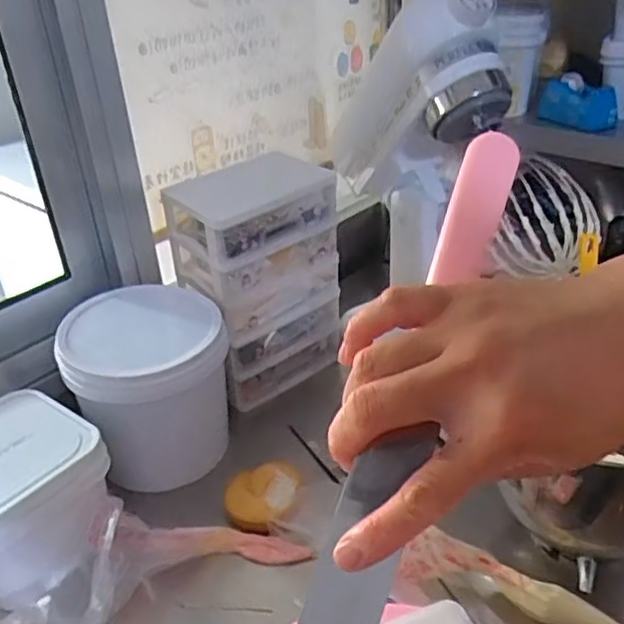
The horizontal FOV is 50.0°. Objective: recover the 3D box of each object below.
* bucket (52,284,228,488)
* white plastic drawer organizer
[{"bbox_3d":[-0.200,0.084,0.856,0.189,0.190,0.186,-9,32,-7],"label":"bucket"},{"bbox_3d":[-0.066,-0.043,0.940,0.204,0.286,0.124,-22,36,-26],"label":"white plastic drawer organizer"}]

